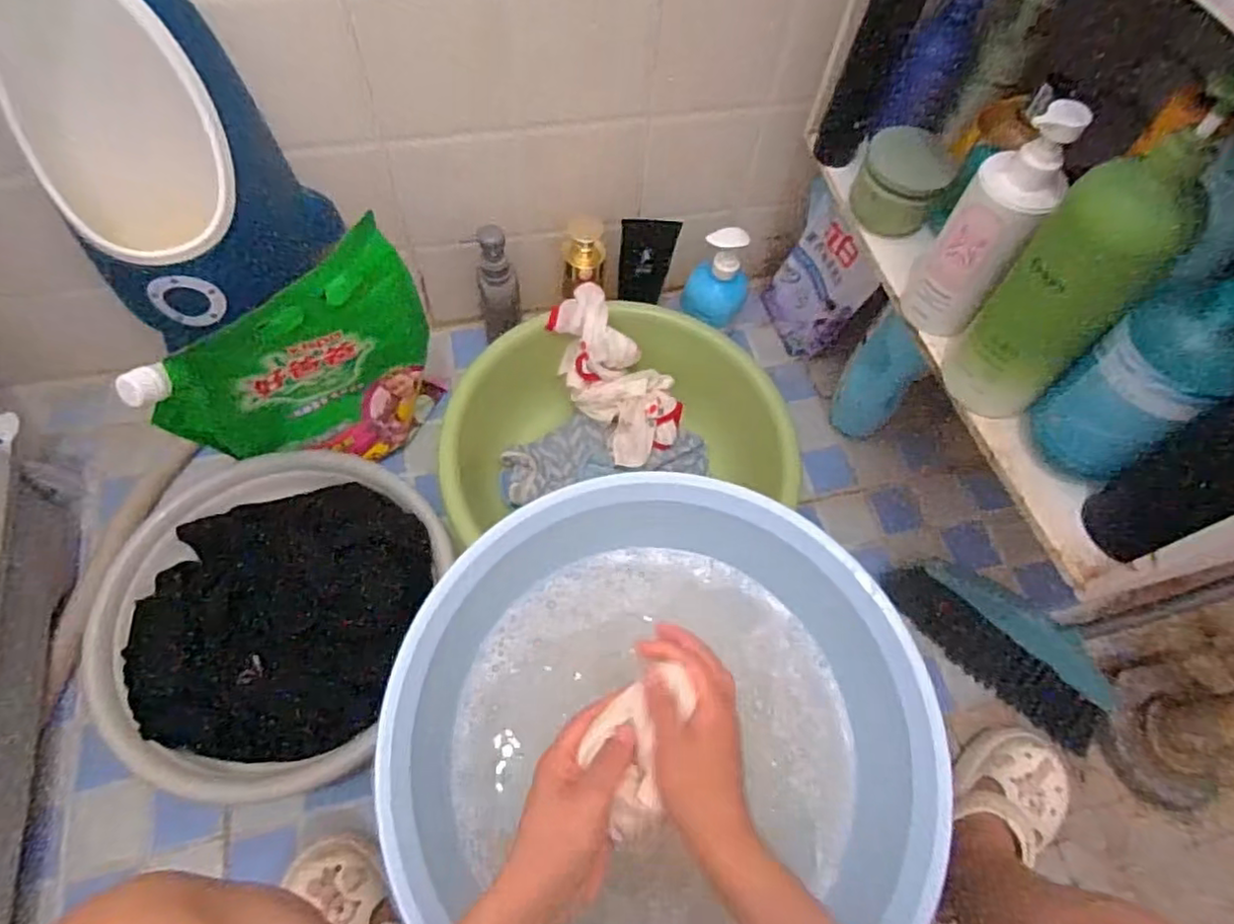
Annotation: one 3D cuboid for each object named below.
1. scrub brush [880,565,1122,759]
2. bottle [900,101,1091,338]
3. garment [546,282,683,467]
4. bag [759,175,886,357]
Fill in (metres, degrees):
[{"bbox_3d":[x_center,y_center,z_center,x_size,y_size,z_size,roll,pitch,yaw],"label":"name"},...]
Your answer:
[{"bbox_3d":[0.447,0.216,0.762,0.278,0.064,0.090,34,65,15],"label":"scrub brush"},{"bbox_3d":[0.288,-0.179,0.511,0.058,0.192,0.051,32,65,14],"label":"bottle"},{"bbox_3d":[-0.007,-0.111,0.823,0.111,0.078,0.229,-32,92,-18],"label":"garment"},{"bbox_3d":[0.293,-0.251,0.918,0.070,0.182,0.153,-12,56,-36],"label":"bag"}]

